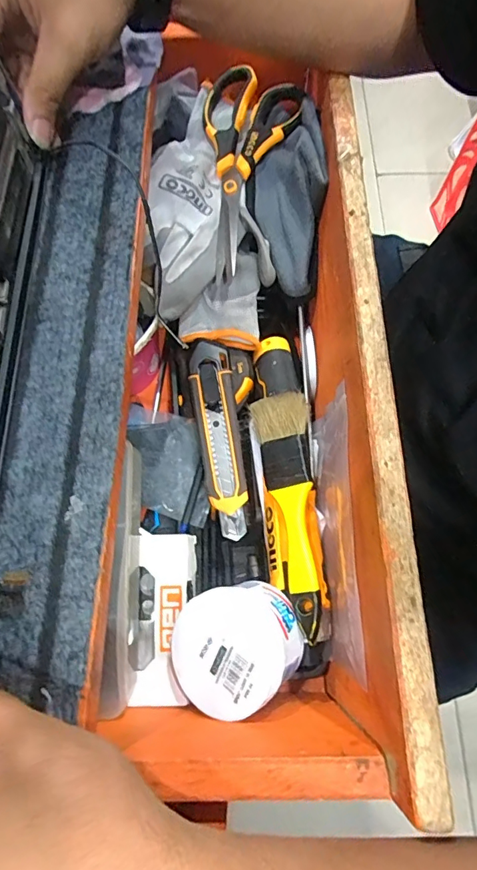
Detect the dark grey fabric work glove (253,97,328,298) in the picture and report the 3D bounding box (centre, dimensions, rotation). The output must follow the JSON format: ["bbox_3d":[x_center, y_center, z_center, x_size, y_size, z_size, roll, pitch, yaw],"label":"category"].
[{"bbox_3d":[0.042,-0.203,0.393,0.052,0.059,0.159,-1,98,-3],"label":"dark grey fabric work glove"}]

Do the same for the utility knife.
[{"bbox_3d":[-0.016,0.000,0.387,0.035,0.024,0.166,-9,70,-2],"label":"utility knife"}]

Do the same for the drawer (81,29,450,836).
[{"bbox_3d":[0.002,-0.050,0.370,0.177,0.172,0.526,-2,70,1],"label":"drawer"}]

